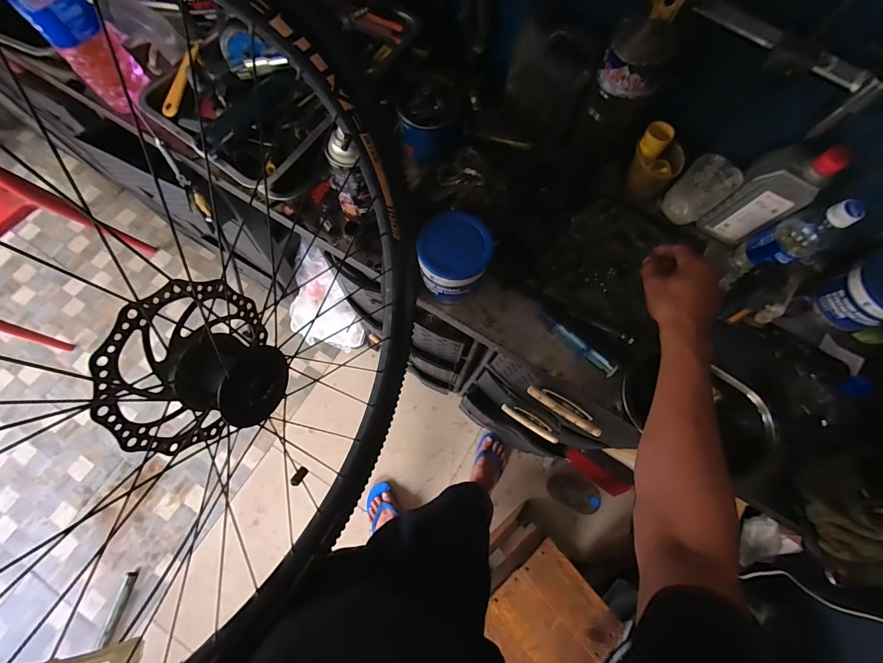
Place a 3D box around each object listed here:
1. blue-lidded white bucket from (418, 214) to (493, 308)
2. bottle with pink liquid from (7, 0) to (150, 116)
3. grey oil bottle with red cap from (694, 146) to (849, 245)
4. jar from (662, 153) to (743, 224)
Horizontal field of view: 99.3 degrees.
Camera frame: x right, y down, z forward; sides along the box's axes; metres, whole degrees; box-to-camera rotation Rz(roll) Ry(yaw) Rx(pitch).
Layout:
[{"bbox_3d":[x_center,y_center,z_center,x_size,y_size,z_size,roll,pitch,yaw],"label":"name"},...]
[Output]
[{"bbox_3d":[0.016,-0.102,0.543,0.095,0.089,0.102,1,74,-2],"label":"blue-lidded white bucket"},{"bbox_3d":[-0.549,-0.449,0.575,0.088,0.194,0.069,-40,79,-12],"label":"bottle with pink liquid"},{"bbox_3d":[0.475,-0.200,0.555,0.080,0.169,0.049,33,75,7],"label":"grey oil bottle with red cap"},{"bbox_3d":[0.407,-0.221,0.601,0.064,0.094,0.070,1,74,-2],"label":"jar"}]

